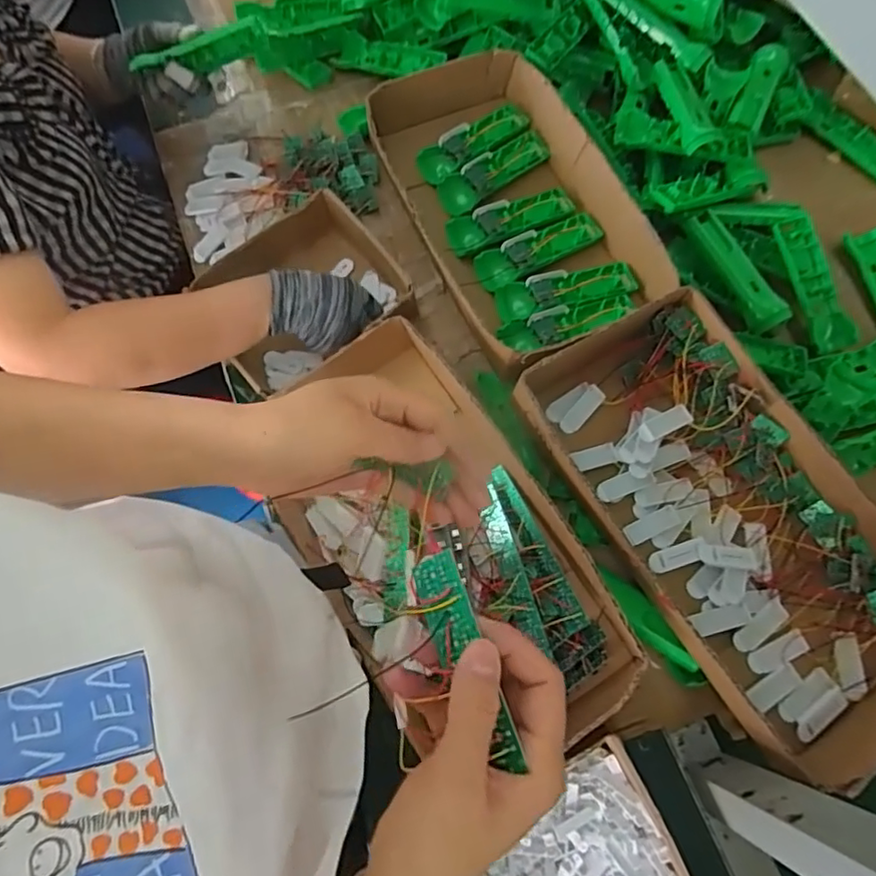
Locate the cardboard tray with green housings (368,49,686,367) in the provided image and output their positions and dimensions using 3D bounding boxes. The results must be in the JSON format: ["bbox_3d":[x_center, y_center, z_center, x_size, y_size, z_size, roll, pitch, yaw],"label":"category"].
[{"bbox_3d":[0.086,-0.285,0.707,0.236,0.083,0.427,-22,71,-6],"label":"cardboard tray with green housings"}]

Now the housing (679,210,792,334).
[{"bbox_3d":[0.346,-0.198,0.691,0.039,0.027,0.167,-24,71,-6],"label":"housing"}]

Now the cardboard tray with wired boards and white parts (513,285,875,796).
[{"bbox_3d":[0.272,0.067,0.552,0.230,0.066,0.418,-30,72,-8],"label":"cardboard tray with wired boards and white parts"}]

